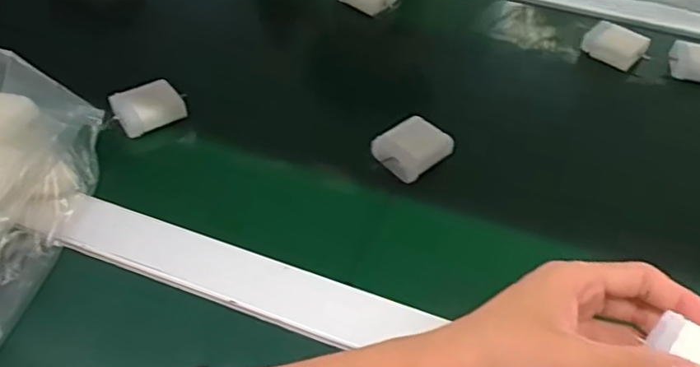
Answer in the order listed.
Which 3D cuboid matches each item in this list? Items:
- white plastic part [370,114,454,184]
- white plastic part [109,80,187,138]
[{"bbox_3d":[0.047,-0.028,0.483,0.054,0.022,0.037,-34,56,-29],"label":"white plastic part"},{"bbox_3d":[-0.161,-0.062,0.506,0.050,0.028,0.036,-31,55,-27],"label":"white plastic part"}]

